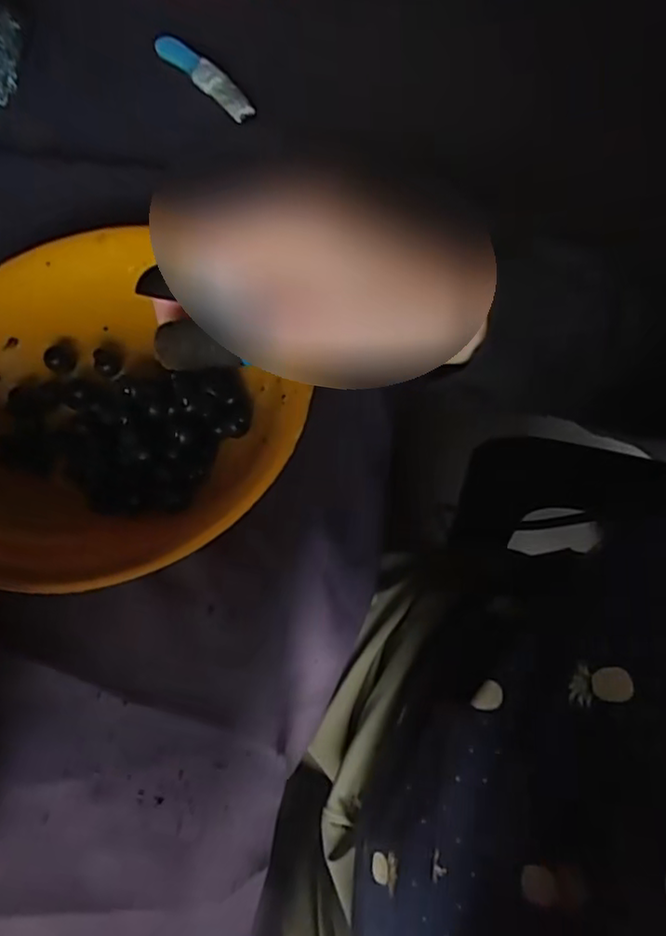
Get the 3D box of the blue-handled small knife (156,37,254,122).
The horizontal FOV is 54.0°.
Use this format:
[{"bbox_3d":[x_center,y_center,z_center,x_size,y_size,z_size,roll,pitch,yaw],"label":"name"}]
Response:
[{"bbox_3d":[-0.116,-0.352,0.589,0.020,0.025,0.152,-35,64,-13],"label":"blue-handled small knife"}]

